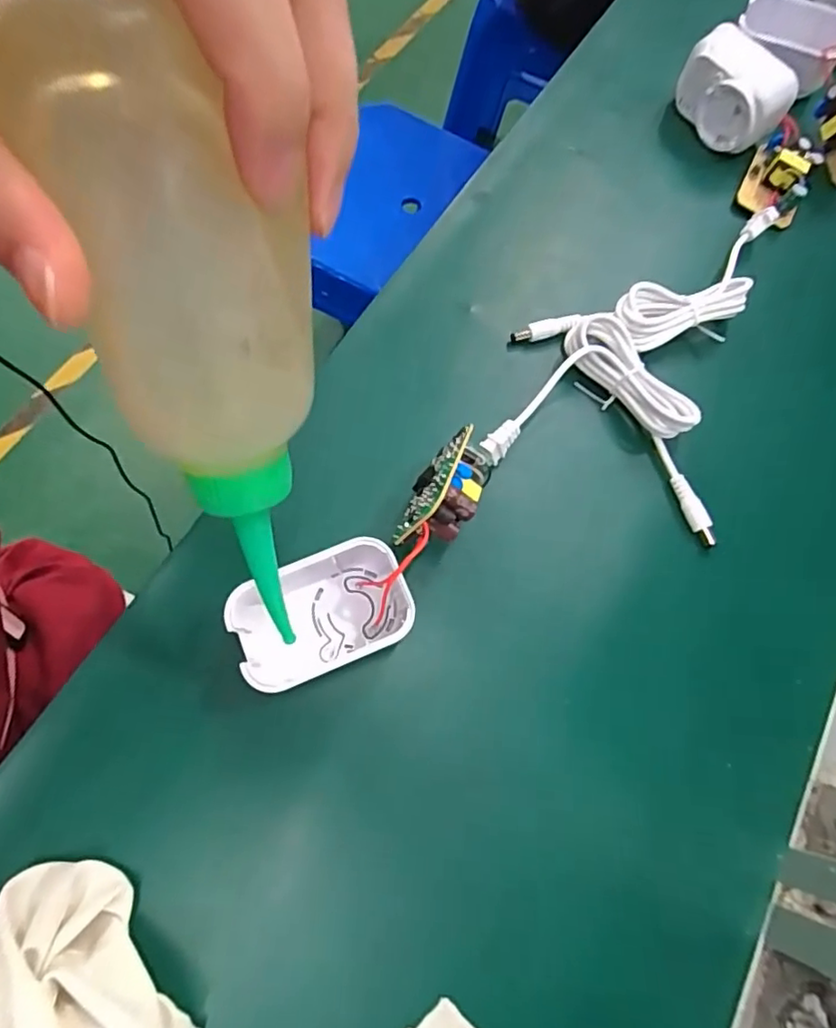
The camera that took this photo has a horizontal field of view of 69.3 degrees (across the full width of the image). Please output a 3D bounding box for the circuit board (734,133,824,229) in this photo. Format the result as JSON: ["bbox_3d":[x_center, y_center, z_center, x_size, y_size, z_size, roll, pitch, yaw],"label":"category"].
[{"bbox_3d":[0.228,-0.213,0.382,0.037,0.021,0.056,27,73,12],"label":"circuit board"}]

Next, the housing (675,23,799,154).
[{"bbox_3d":[0.202,-0.269,0.386,0.038,0.041,0.062,-32,72,-9],"label":"housing"}]

